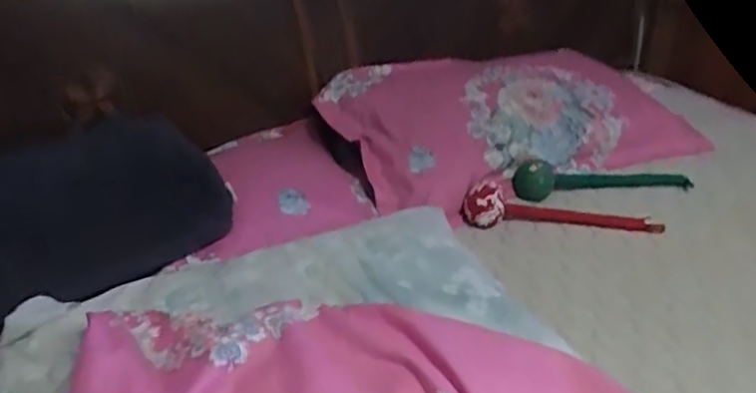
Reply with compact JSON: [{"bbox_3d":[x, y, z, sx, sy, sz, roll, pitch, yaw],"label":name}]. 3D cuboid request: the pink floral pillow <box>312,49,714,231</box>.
[{"bbox_3d":[0.247,-0.150,1.272,0.656,0.173,0.348,-14,33,-16],"label":"pink floral pillow"}]

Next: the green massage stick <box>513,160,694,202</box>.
[{"bbox_3d":[0.413,-0.042,1.172,0.318,0.067,0.056,-6,32,-4],"label":"green massage stick"}]

